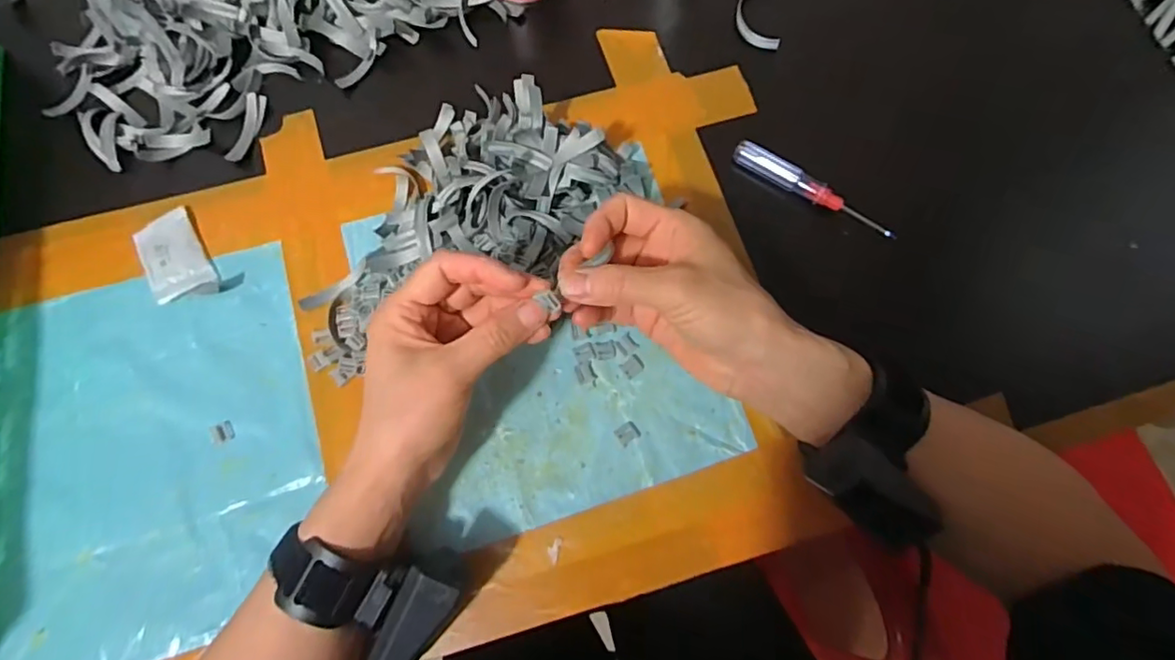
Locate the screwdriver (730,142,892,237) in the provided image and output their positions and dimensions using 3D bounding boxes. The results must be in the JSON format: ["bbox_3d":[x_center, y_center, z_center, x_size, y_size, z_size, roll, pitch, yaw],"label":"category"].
[{"bbox_3d":[0.155,-0.097,0.400,0.118,0.011,0.013,34,78,11],"label":"screwdriver"}]

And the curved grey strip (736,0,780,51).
[{"bbox_3d":[0.132,-0.246,0.447,0.031,0.009,0.069,6,74,4],"label":"curved grey strip"}]

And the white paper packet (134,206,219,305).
[{"bbox_3d":[-0.284,-0.050,0.400,0.039,0.009,0.071,-31,75,-7],"label":"white paper packet"}]

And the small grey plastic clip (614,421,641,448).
[{"bbox_3d":[0.025,0.065,0.364,0.014,0.004,0.012,-33,76,-7],"label":"small grey plastic clip"}]

